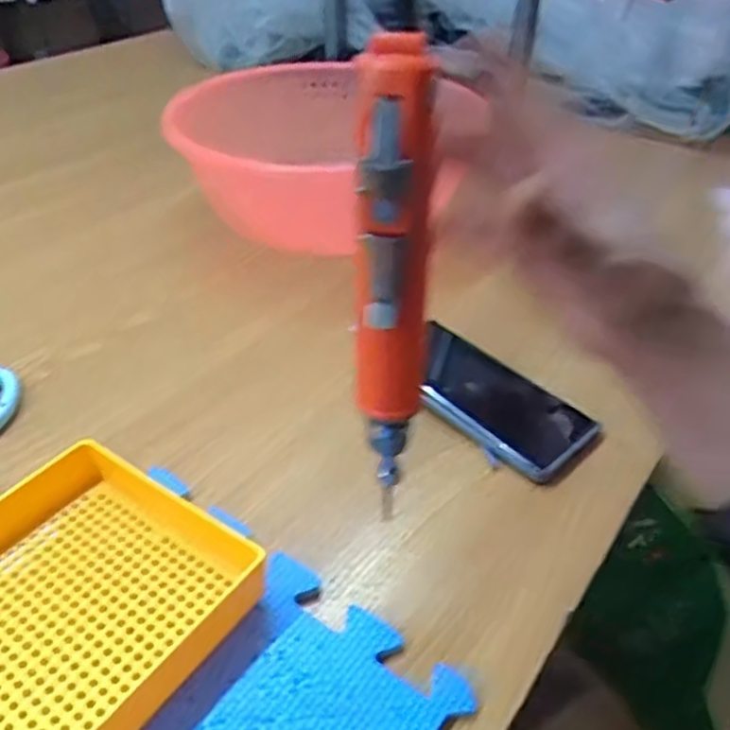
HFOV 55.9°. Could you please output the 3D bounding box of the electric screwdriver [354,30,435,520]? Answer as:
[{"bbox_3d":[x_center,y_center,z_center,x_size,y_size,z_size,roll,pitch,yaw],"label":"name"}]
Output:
[{"bbox_3d":[0.012,-0.025,0.296,0.027,0.205,0.028,5,39,6],"label":"electric screwdriver"}]

